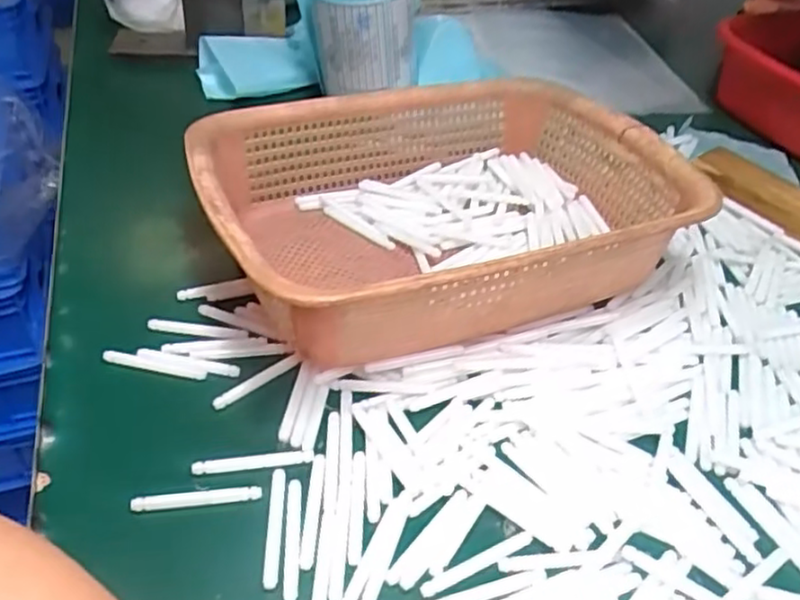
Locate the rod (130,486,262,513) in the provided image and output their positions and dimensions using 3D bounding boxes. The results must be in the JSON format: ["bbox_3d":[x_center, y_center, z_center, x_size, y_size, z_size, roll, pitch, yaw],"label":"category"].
[{"bbox_3d":[-0.095,0.092,0.328,0.058,0.005,0.006,-5,42,-8],"label":"rod"}]

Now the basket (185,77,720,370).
[{"bbox_3d":[0.025,-0.060,0.454,0.283,0.083,0.209,-15,45,-19],"label":"basket"}]

